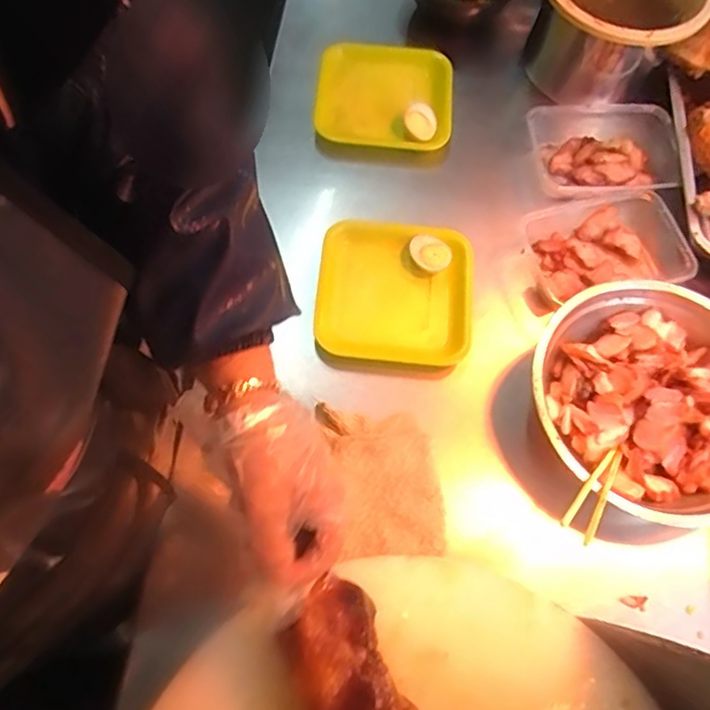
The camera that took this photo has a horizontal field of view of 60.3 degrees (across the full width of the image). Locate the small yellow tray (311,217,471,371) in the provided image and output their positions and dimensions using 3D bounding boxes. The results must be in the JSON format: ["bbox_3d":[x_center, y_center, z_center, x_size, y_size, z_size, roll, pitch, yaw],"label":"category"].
[{"bbox_3d":[0.039,-0.062,0.623,0.154,0.035,0.149,8,67,0],"label":"small yellow tray"}]

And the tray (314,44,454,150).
[{"bbox_3d":[0.034,-0.301,0.716,0.160,0.037,0.136,3,67,-2],"label":"tray"}]

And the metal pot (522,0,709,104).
[{"bbox_3d":[0.298,-0.393,0.721,0.183,0.129,0.194,1,67,-3],"label":"metal pot"}]

